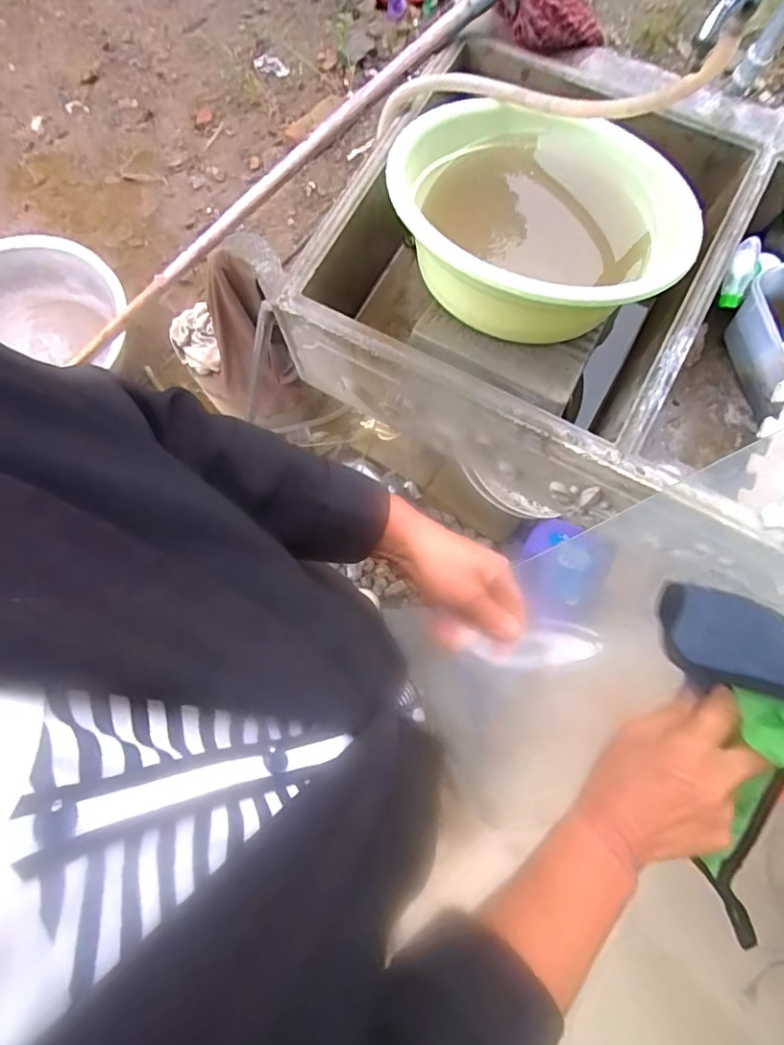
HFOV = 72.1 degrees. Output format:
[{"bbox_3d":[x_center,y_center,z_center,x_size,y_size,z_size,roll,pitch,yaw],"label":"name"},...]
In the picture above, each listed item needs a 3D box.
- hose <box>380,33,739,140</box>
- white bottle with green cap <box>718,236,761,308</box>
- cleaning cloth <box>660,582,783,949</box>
[{"bbox_3d":[0.169,-0.539,0.686,0.450,0.079,0.078,25,77,30],"label":"hose"},{"bbox_3d":[0.472,-0.338,0.728,0.042,0.035,0.096,22,99,7],"label":"white bottle with green cap"},{"bbox_3d":[0.229,0.161,0.342,0.063,0.055,0.251,-13,103,-2],"label":"cleaning cloth"}]

